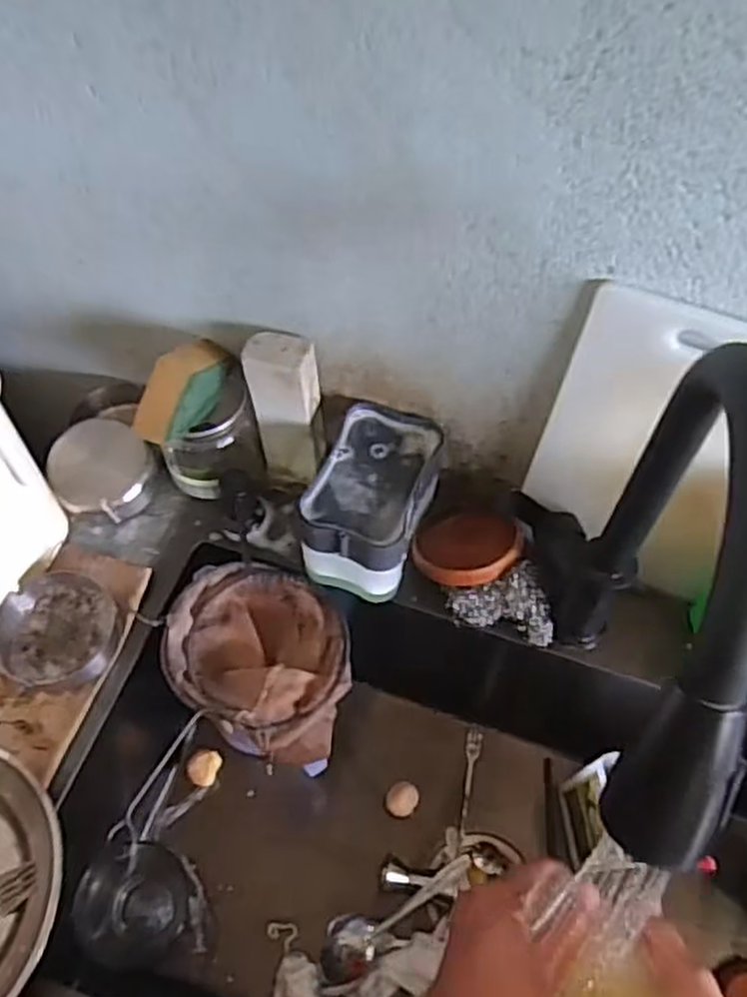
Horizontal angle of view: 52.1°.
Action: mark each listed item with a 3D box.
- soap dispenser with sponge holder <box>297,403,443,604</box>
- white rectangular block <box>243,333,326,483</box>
[{"bbox_3d":[-0.001,0.001,0.663,0.087,0.084,0.138,18,59,8],"label":"soap dispenser with sponge holder"},{"bbox_3d":[-0.076,-0.075,0.684,0.063,0.168,0.042,9,58,3],"label":"white rectangular block"}]

